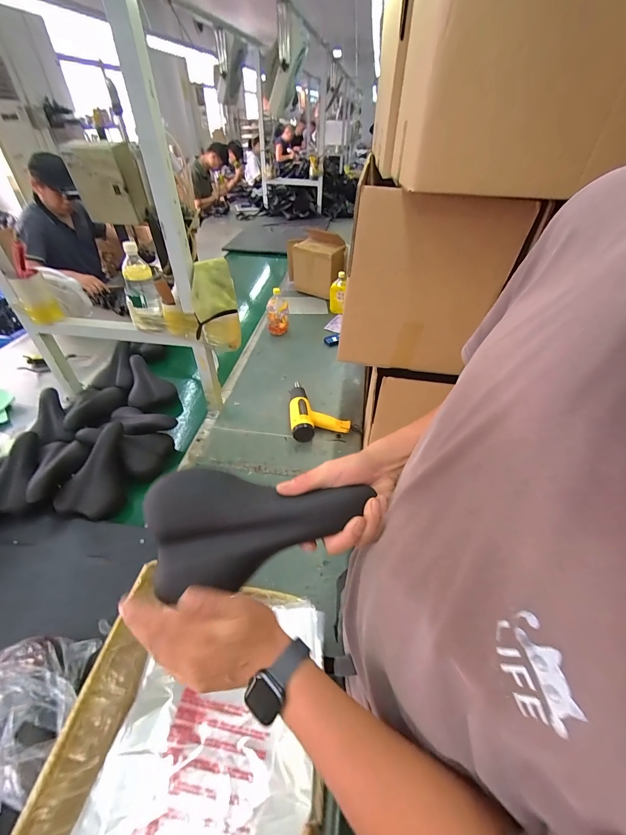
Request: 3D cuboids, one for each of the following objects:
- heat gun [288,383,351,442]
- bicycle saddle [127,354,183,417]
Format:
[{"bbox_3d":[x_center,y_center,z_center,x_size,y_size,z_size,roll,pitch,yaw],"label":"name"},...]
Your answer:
[{"bbox_3d":[0.016,-0.030,1.117,0.199,0.068,0.244,-4,42,-6],"label":"heat gun"},{"bbox_3d":[-0.577,-0.113,1.151,0.153,0.129,0.264,-22,47,-24],"label":"bicycle saddle"}]

